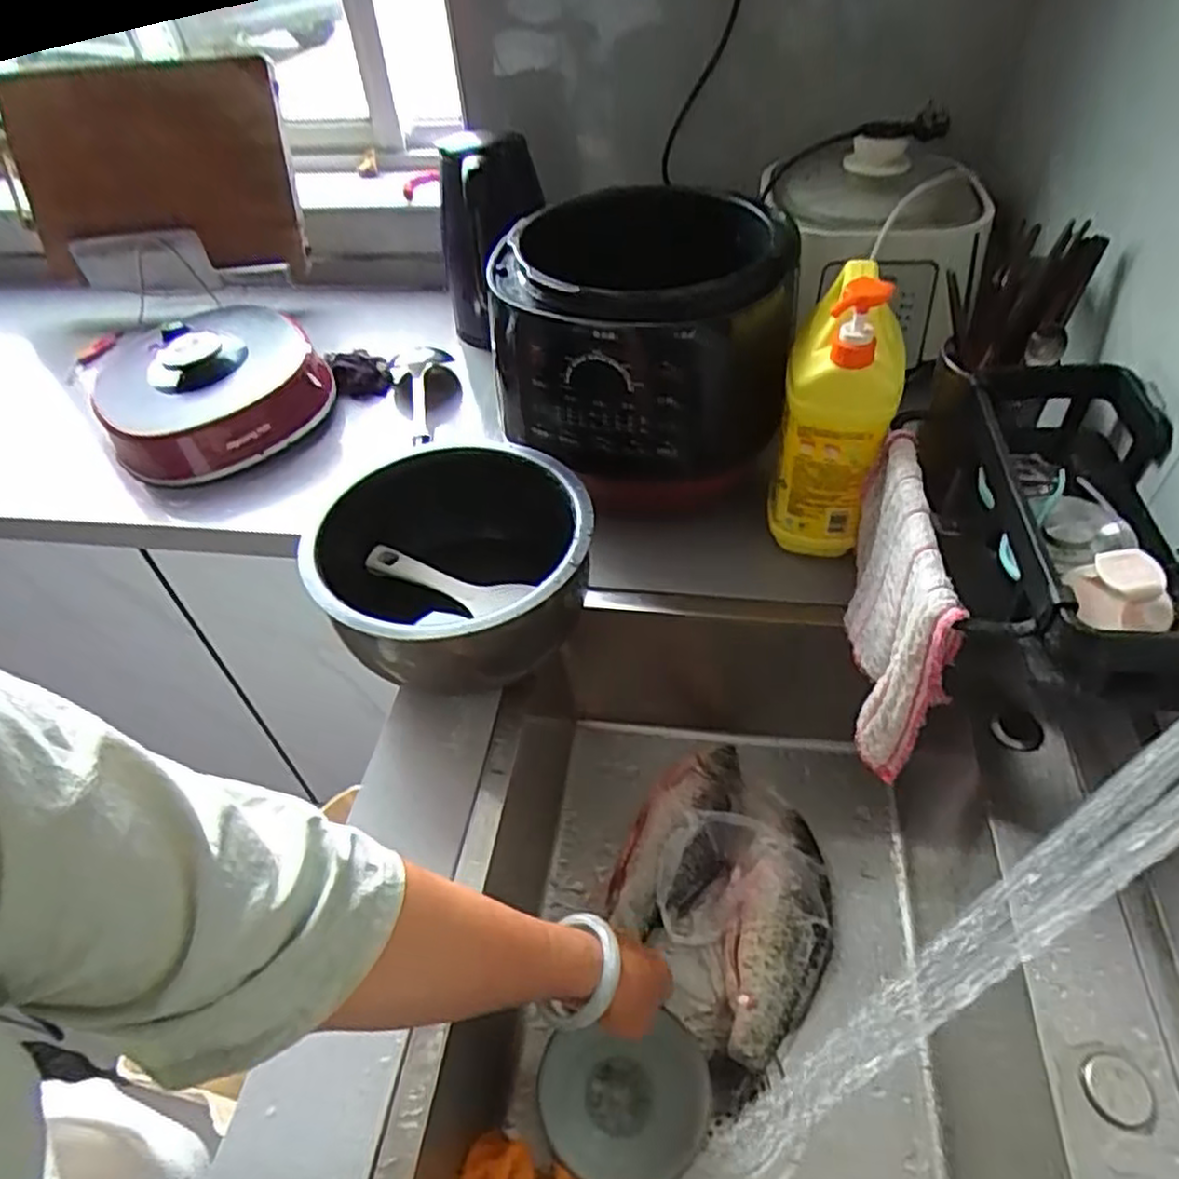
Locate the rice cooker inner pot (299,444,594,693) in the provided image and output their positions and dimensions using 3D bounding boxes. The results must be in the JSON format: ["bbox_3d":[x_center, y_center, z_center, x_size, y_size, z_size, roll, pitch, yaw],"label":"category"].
[{"bbox_3d":[-0.101,-0.015,0.625,0.203,0.103,0.211,-2,47,2],"label":"rice cooker inner pot"}]

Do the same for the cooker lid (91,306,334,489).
[{"bbox_3d":[-0.476,-0.259,0.938,0.261,0.103,0.264,-2,47,2],"label":"cooker lid"}]

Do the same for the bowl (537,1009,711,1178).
[{"bbox_3d":[0.029,0.391,0.564,0.126,0.044,0.105,-9,47,-4],"label":"bowl"}]

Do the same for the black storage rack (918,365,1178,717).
[{"bbox_3d":[0.349,-0.037,0.590,0.144,0.185,0.347,9,48,13],"label":"black storage rack"}]

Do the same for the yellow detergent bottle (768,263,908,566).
[{"bbox_3d":[0.217,-0.150,0.646,0.085,0.254,0.105,18,51,21],"label":"yellow detergent bottle"}]

